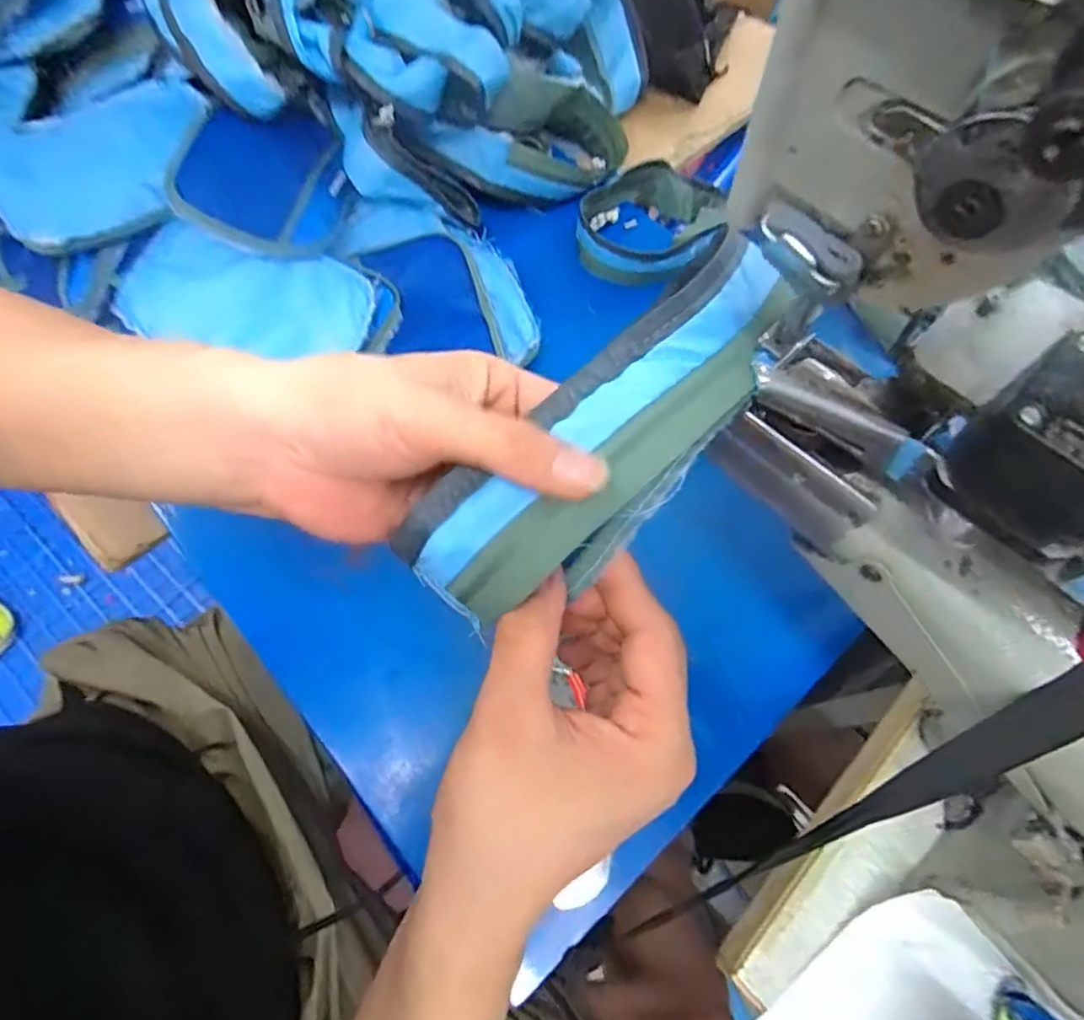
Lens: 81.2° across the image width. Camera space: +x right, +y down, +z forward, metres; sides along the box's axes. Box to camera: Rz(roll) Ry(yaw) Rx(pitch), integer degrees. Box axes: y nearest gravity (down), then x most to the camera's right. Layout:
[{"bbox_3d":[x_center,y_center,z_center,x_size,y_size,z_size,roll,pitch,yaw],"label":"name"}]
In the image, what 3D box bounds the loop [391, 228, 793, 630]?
[{"bbox_3d":[0.034,-0.034,0.250,0.060,0.028,0.191,42,76,16],"label":"loop"}]

